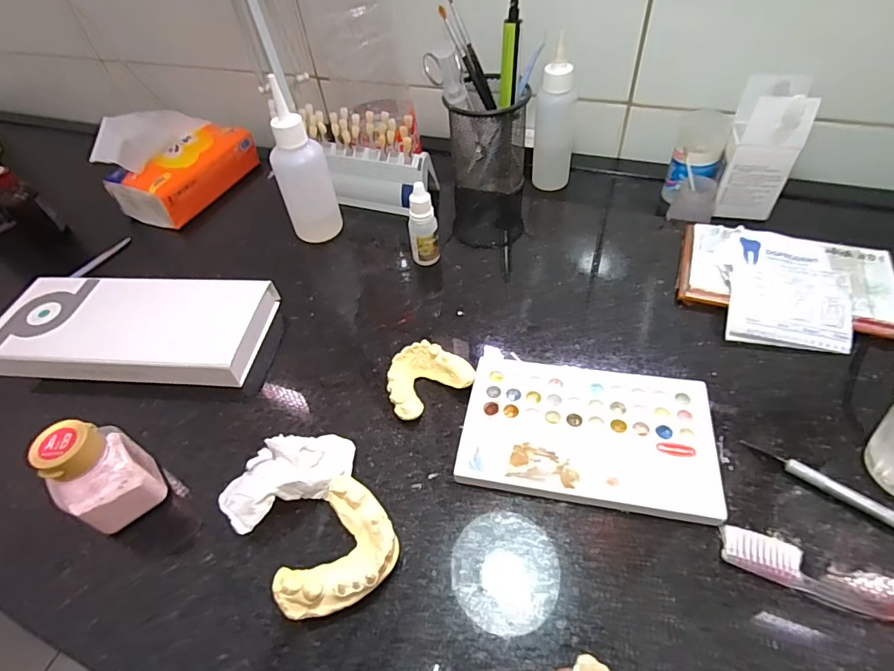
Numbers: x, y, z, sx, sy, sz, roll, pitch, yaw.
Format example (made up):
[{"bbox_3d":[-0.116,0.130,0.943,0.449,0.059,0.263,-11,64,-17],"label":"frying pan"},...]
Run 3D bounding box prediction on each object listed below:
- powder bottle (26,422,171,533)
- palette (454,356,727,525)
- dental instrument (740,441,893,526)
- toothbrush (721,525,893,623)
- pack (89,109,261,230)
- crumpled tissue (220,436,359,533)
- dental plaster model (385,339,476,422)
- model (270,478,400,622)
[{"bbox_3d":[-0.204,0.082,0.284,0.035,0.074,0.042,34,61,29],"label":"powder bottle"},{"bbox_3d":[0.090,0.061,0.310,0.152,0.012,0.097,6,51,11],"label":"palette"},{"bbox_3d":[0.240,0.099,0.266,0.137,0.008,0.007,31,60,28],"label":"dental instrument"},{"bbox_3d":[0.235,0.135,0.230,0.185,0.014,0.022,15,54,18],"label":"toothbrush"},{"bbox_3d":[-0.356,-0.237,0.643,0.096,0.129,0.177,15,53,18],"label":"pack"},{"bbox_3d":[-0.100,0.086,0.302,0.081,0.025,0.051,-25,52,-14],"label":"crumpled tissue"},{"bbox_3d":[-0.016,0.030,0.344,0.059,0.020,0.048,-27,53,-16],"label":"dental plaster model"},{"bbox_3d":[-0.055,0.120,0.264,0.050,0.029,0.072,14,53,17],"label":"model"}]

